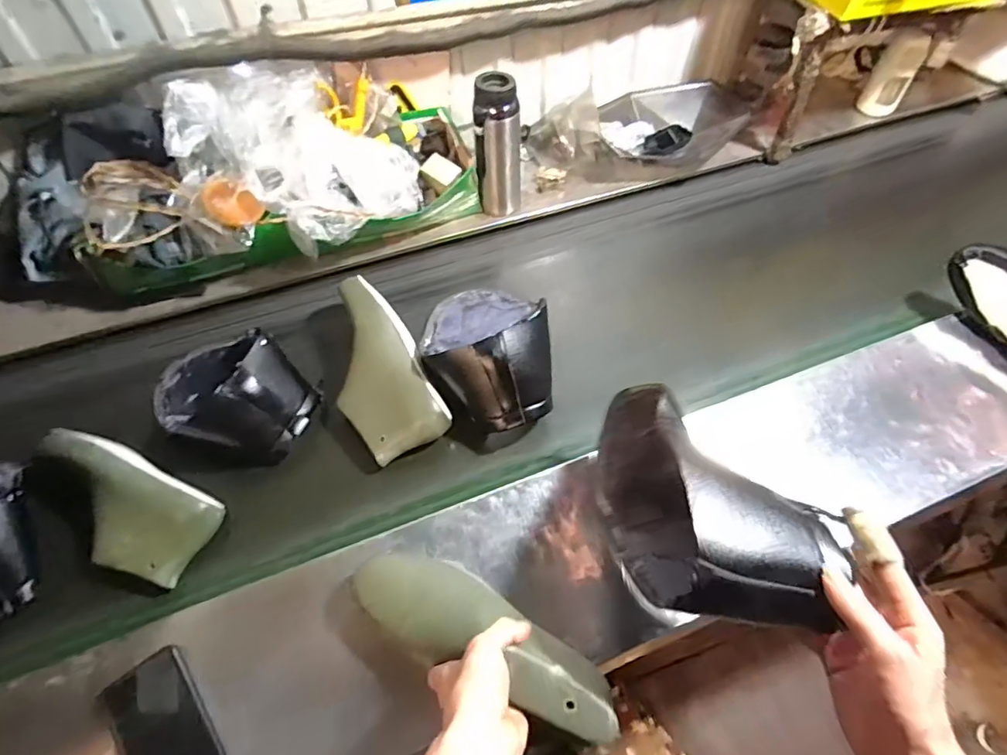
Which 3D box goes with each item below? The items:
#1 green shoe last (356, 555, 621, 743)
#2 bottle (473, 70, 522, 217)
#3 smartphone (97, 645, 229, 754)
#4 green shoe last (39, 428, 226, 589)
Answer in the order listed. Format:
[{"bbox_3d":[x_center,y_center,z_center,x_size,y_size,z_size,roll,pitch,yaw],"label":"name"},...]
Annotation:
[{"bbox_3d":[-0.017,0.254,0.523,0.273,0.133,0.085,20,58,28],"label":"green shoe last"},{"bbox_3d":[-0.008,-0.389,0.916,0.077,0.232,0.064,0,57,-1],"label":"bottle"},{"bbox_3d":[-0.326,0.358,0.525,0.079,0.011,0.173,-34,67,-25],"label":"smartphone"},{"bbox_3d":[-0.481,0.156,0.662,0.234,0.109,0.117,22,59,13],"label":"green shoe last"}]

